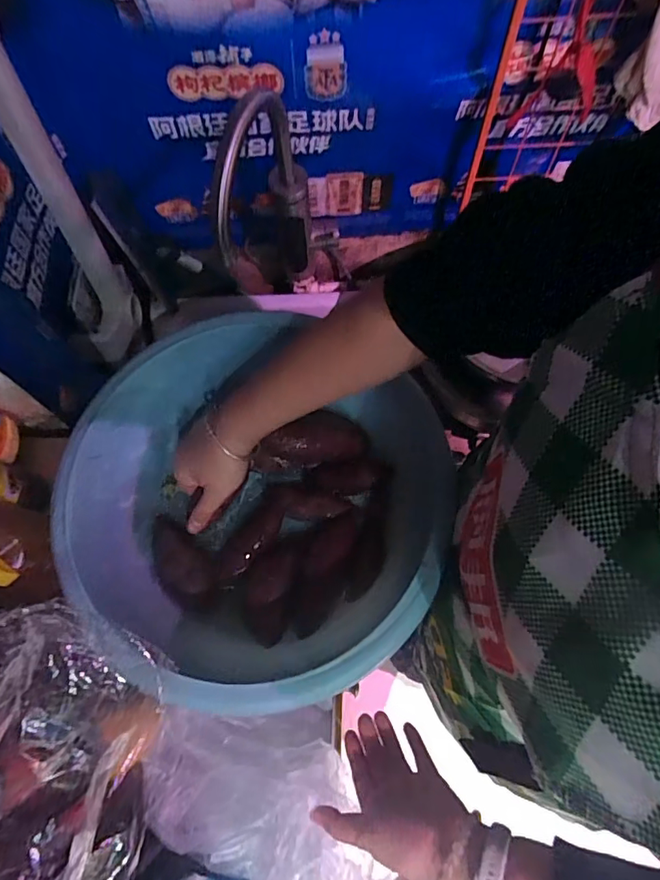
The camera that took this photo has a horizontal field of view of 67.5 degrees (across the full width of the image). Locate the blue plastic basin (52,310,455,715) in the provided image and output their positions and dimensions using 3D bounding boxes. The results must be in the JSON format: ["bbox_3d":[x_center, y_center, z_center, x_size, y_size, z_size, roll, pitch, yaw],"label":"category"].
[{"bbox_3d":[-0.075,0.066,0.520,0.349,0.131,0.352,-1,70,2],"label":"blue plastic basin"}]

